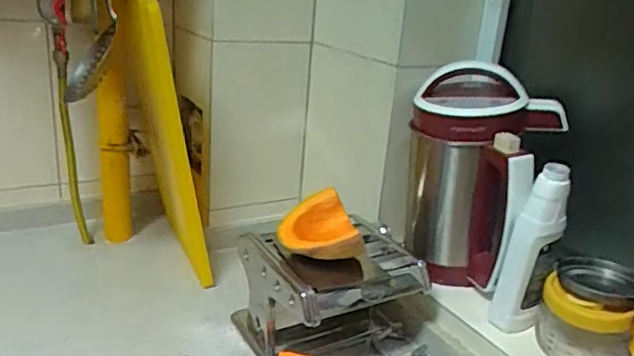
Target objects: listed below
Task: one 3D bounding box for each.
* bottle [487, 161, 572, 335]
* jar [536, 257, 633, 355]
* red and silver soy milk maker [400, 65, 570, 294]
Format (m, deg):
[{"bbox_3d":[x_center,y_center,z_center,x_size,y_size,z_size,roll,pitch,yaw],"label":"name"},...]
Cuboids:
[{"bbox_3d":[0.254,0.092,0.682,0.062,0.221,0.048,13,21,22],"label":"bottle"},{"bbox_3d":[0.320,0.161,0.677,0.098,0.105,0.079,11,20,16],"label":"jar"},{"bbox_3d":[0.216,0.000,0.776,0.179,0.288,0.172,9,20,11],"label":"red and silver soy milk maker"}]

